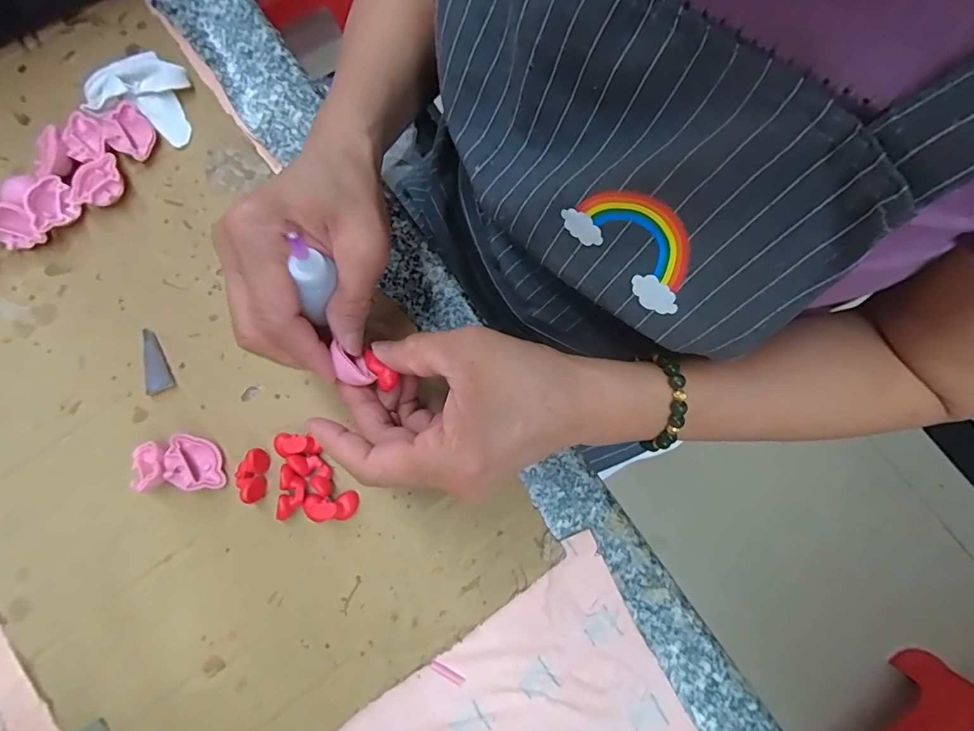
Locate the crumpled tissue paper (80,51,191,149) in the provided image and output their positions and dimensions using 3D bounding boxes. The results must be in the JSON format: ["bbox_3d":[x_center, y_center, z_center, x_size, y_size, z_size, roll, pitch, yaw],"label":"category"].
[{"bbox_3d":[-0.232,-0.184,0.325,0.060,0.026,0.055,10,79,2],"label":"crumpled tissue paper"}]

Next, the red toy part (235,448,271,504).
[{"bbox_3d":[-0.140,0.064,0.283,0.016,0.014,0.030,4,79,1],"label":"red toy part"}]

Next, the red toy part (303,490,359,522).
[{"bbox_3d":[-0.092,0.082,0.280,0.030,0.013,0.016,-2,79,0],"label":"red toy part"}]

